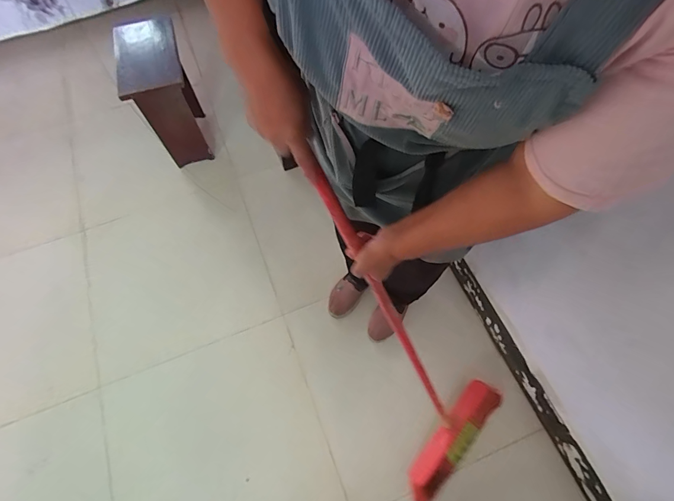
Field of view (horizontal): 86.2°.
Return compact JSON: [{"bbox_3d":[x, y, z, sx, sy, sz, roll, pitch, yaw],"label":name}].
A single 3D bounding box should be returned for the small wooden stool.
[{"bbox_3d":[-0.614,-0.568,1.340,0.189,0.428,0.311,-19,65,-7],"label":"small wooden stool"}]

